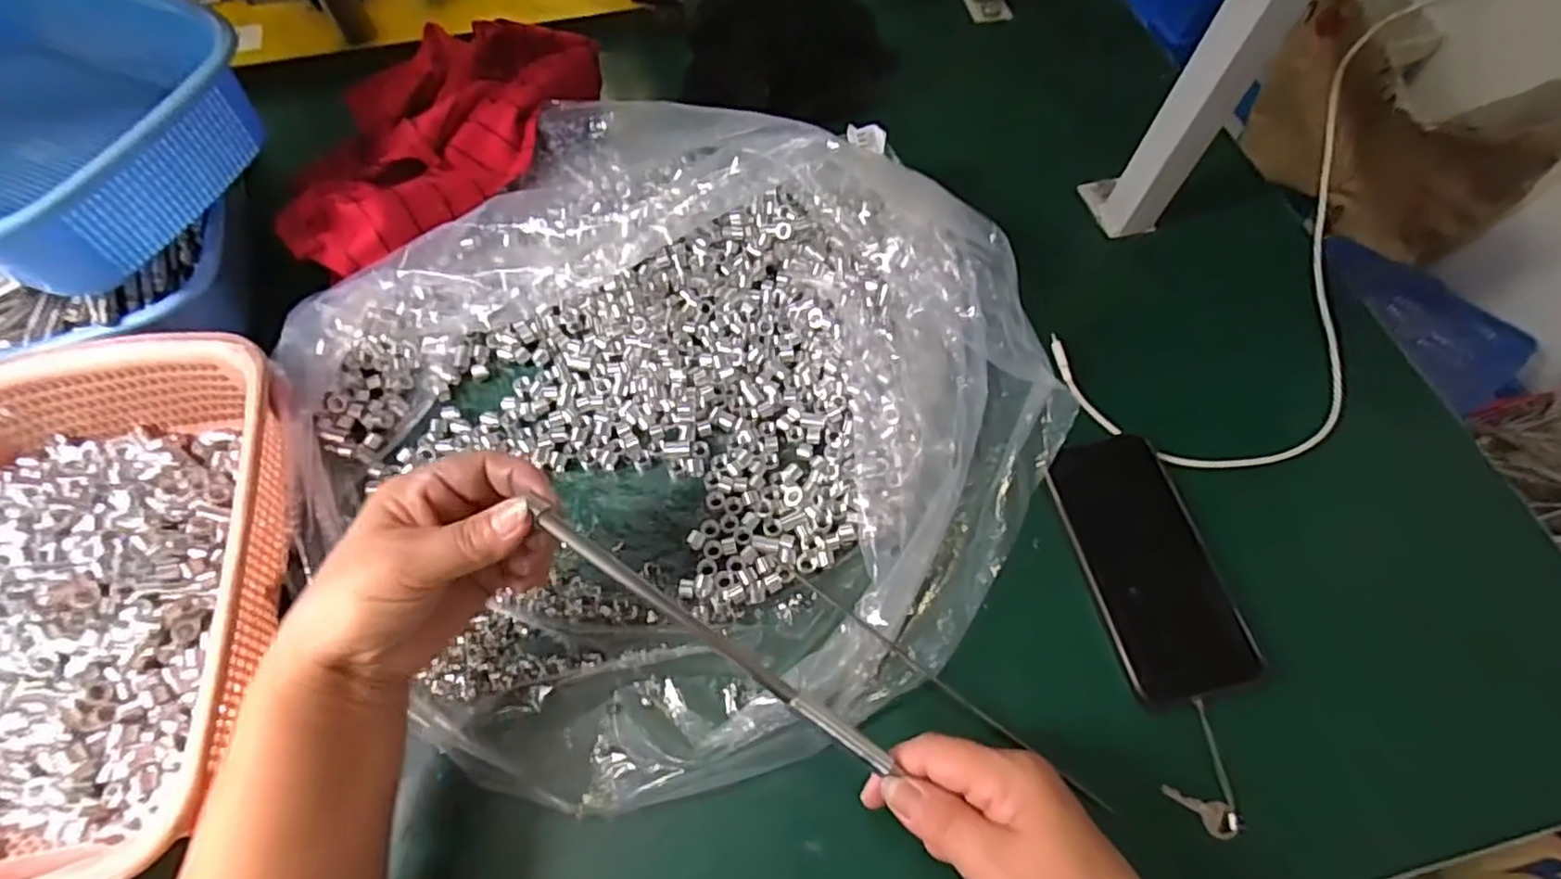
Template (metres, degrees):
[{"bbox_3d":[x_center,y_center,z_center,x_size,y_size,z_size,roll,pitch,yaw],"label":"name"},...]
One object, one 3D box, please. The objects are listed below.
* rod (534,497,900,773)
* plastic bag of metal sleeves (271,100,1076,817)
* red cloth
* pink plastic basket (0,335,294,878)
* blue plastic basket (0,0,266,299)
[{"bbox_3d":[-0.031,0.095,0.323,0.201,0.009,0.008,38,67,-4],"label":"rod"},{"bbox_3d":[-0.070,-0.033,0.437,0.451,0.083,0.446,-40,71,-19],"label":"plastic bag of metal sleeves"},{"bbox_3d":[-0.252,-0.229,0.524,0.221,0.067,0.248,-6,64,-5],"label":"red cloth"},{"bbox_3d":[-0.383,0.084,0.363,0.210,0.079,0.291,-12,65,-8],"label":"pink plastic basket"},{"bbox_3d":[-0.479,-0.198,0.418,0.266,0.082,0.193,22,65,9],"label":"blue plastic basket"}]

